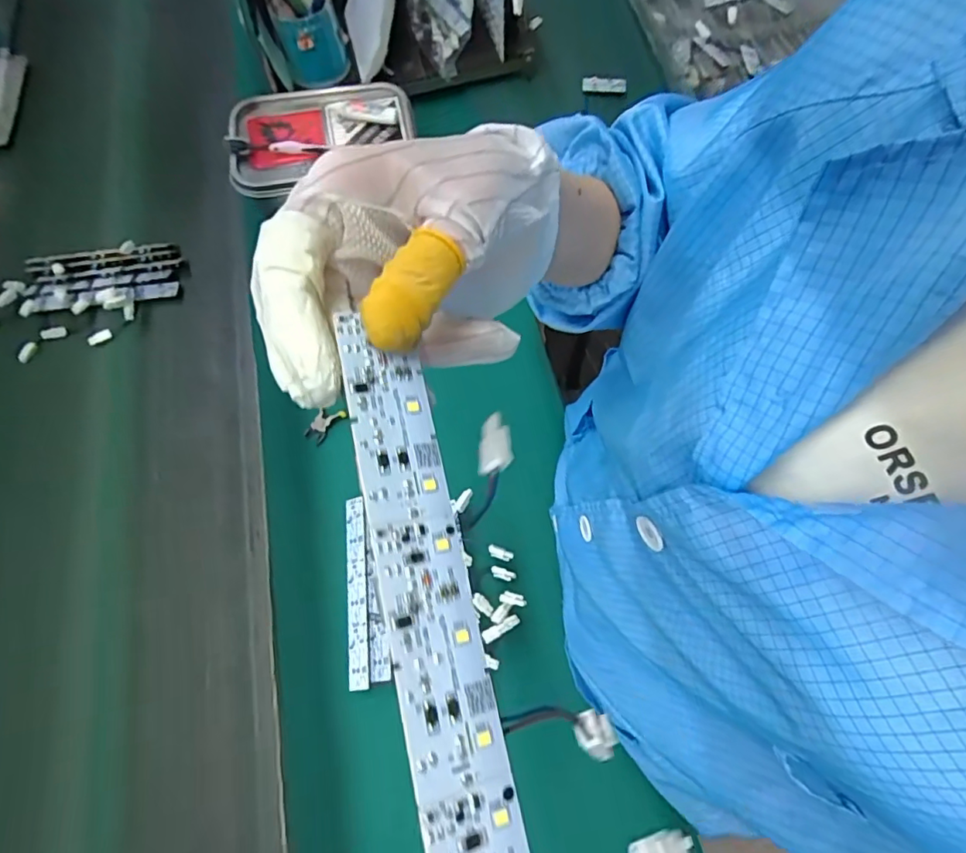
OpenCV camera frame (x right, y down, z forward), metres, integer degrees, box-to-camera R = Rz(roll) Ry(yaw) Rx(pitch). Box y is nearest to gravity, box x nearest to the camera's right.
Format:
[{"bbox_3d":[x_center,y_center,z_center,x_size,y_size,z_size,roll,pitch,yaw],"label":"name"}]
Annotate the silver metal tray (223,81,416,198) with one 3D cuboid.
[{"bbox_3d":[-0.209,-0.379,0.709,0.239,0.035,0.158,-13,68,-3],"label":"silver metal tray"}]

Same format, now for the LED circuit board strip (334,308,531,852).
[{"bbox_3d":[-0.011,0.056,0.134,0.024,0.004,0.179,-5,69,-26],"label":"LED circuit board strip"}]

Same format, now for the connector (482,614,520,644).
[{"bbox_3d":[0.018,0.199,0.531,0.041,0.005,0.012,-24,68,-21],"label":"connector"}]

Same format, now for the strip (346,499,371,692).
[{"bbox_3d":[-0.134,0.171,0.568,0.025,0.007,0.192,-10,69,13],"label":"strip"}]

